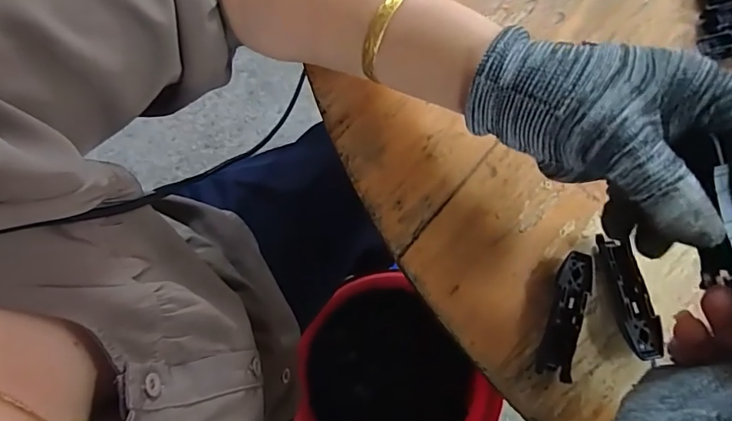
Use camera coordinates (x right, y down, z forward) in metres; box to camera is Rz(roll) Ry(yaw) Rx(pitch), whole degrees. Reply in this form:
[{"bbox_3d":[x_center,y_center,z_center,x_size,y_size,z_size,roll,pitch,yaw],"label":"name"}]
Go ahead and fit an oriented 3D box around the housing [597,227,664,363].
[{"bbox_3d":[0.145,0.047,0.267,0.017,0.012,0.067,-9,76,-1],"label":"housing"}]

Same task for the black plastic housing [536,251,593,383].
[{"bbox_3d":[0.110,0.057,0.265,0.018,0.012,0.068,17,77,5],"label":"black plastic housing"}]

